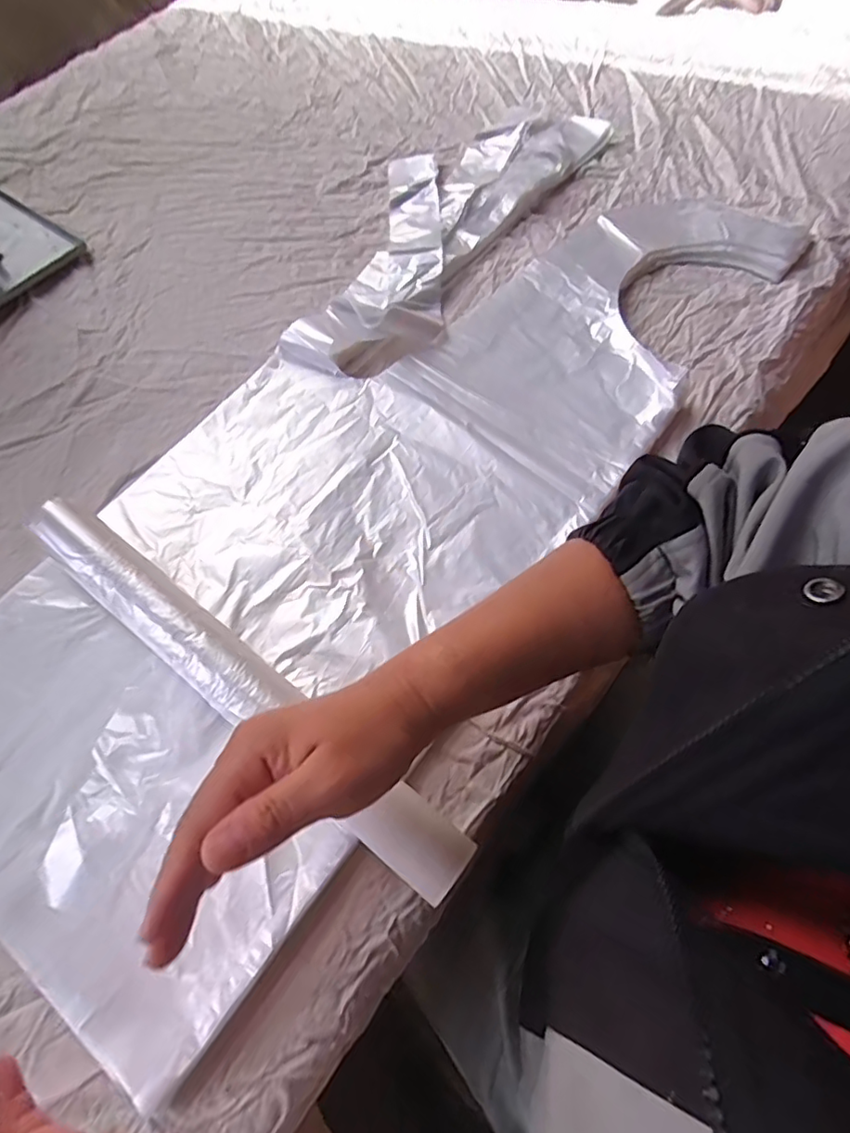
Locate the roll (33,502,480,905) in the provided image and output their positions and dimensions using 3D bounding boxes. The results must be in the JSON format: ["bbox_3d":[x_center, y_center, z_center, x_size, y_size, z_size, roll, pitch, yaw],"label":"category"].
[{"bbox_3d":[-0.127,0.069,0.375,0.370,0.041,0.040,35,71,17],"label":"roll"}]

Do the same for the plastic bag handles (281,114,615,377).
[{"bbox_3d":[0.011,-0.351,0.579,0.164,0.028,0.433,29,69,15],"label":"plastic bag handles"}]

